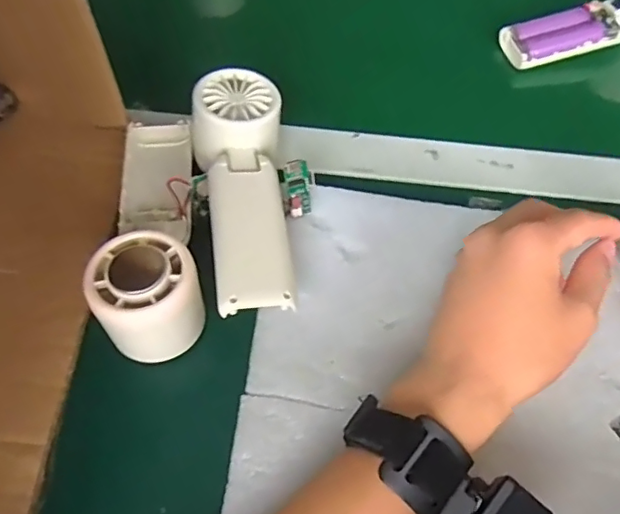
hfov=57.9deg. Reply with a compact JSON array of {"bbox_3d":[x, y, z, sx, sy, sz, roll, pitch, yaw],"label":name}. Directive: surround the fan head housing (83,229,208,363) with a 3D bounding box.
[{"bbox_3d":[-0.087,0.021,0.308,0.059,0.050,0.061,-19,63,-13],"label":"fan head housing"}]

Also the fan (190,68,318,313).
[{"bbox_3d":[-0.034,-0.038,0.342,0.069,0.047,0.159,-5,61,-6],"label":"fan"}]

